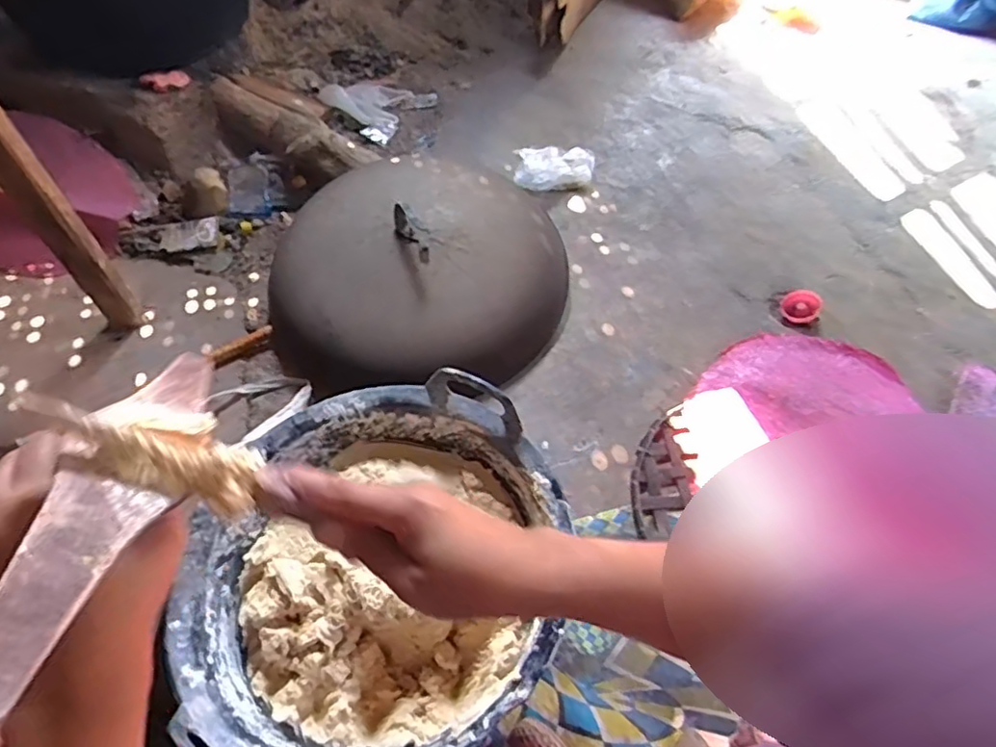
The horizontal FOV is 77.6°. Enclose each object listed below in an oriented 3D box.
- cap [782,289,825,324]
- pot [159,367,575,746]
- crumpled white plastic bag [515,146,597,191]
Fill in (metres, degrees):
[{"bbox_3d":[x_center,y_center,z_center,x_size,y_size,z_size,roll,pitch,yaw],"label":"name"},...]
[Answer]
[{"bbox_3d":[0.525,-0.117,1.066,0.062,0.021,0.068,-1,54,1],"label":"cap"},{"bbox_3d":[-0.130,0.215,0.692,0.392,0.160,0.400,-1,54,1],"label":"pot"},{"bbox_3d":[0.116,-0.420,1.268,0.165,0.052,0.091,-7,54,-4],"label":"crumpled white plastic bag"}]

